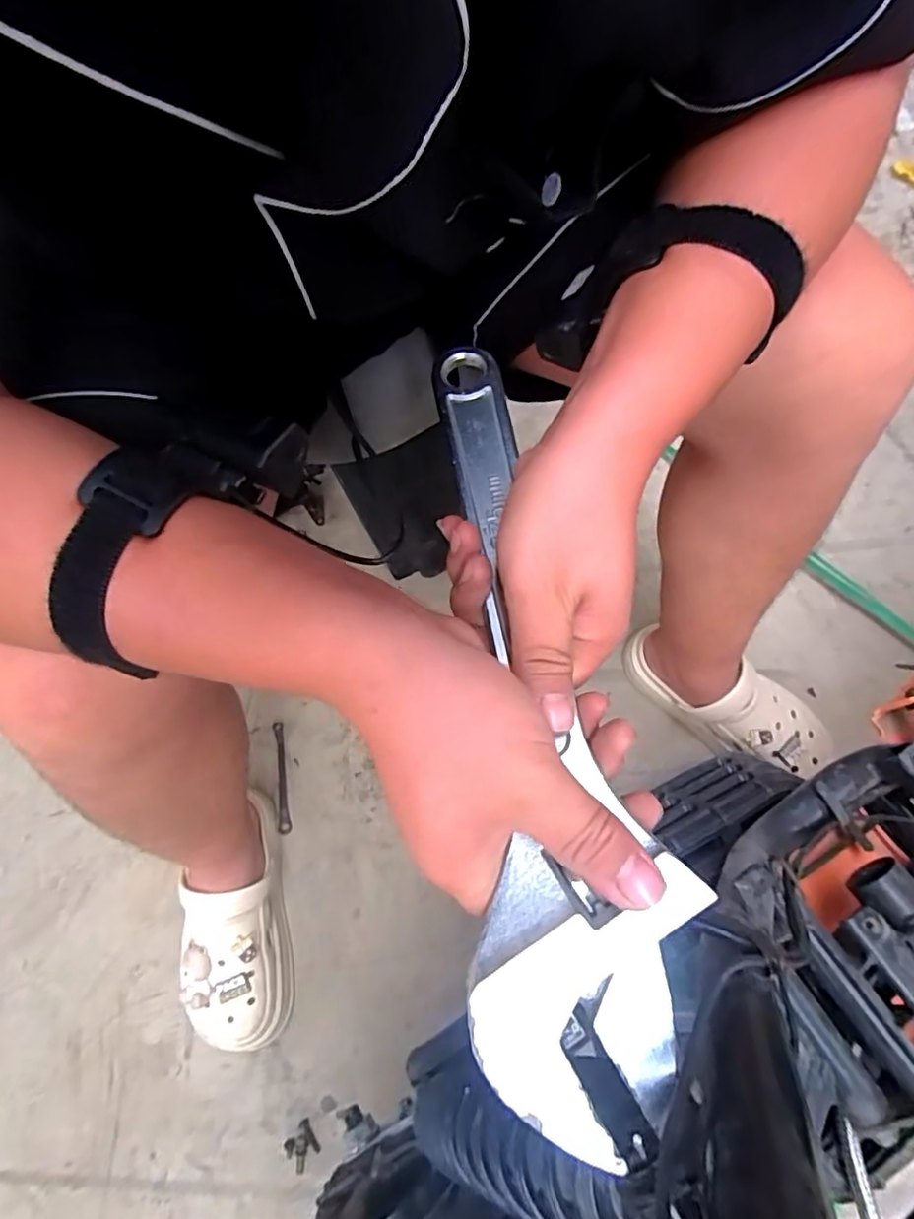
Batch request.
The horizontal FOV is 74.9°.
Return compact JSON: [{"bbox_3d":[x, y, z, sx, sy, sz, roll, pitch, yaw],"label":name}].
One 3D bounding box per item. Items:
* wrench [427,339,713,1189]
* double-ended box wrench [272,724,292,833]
[{"bbox_3d":[0.031,0.016,0.266,0.080,0.017,0.347,-7,64,0],"label":"wrench"},{"bbox_3d":[-0.224,0.215,0.765,0.015,0.009,0.138,-9,69,-1],"label":"double-ended box wrench"}]

